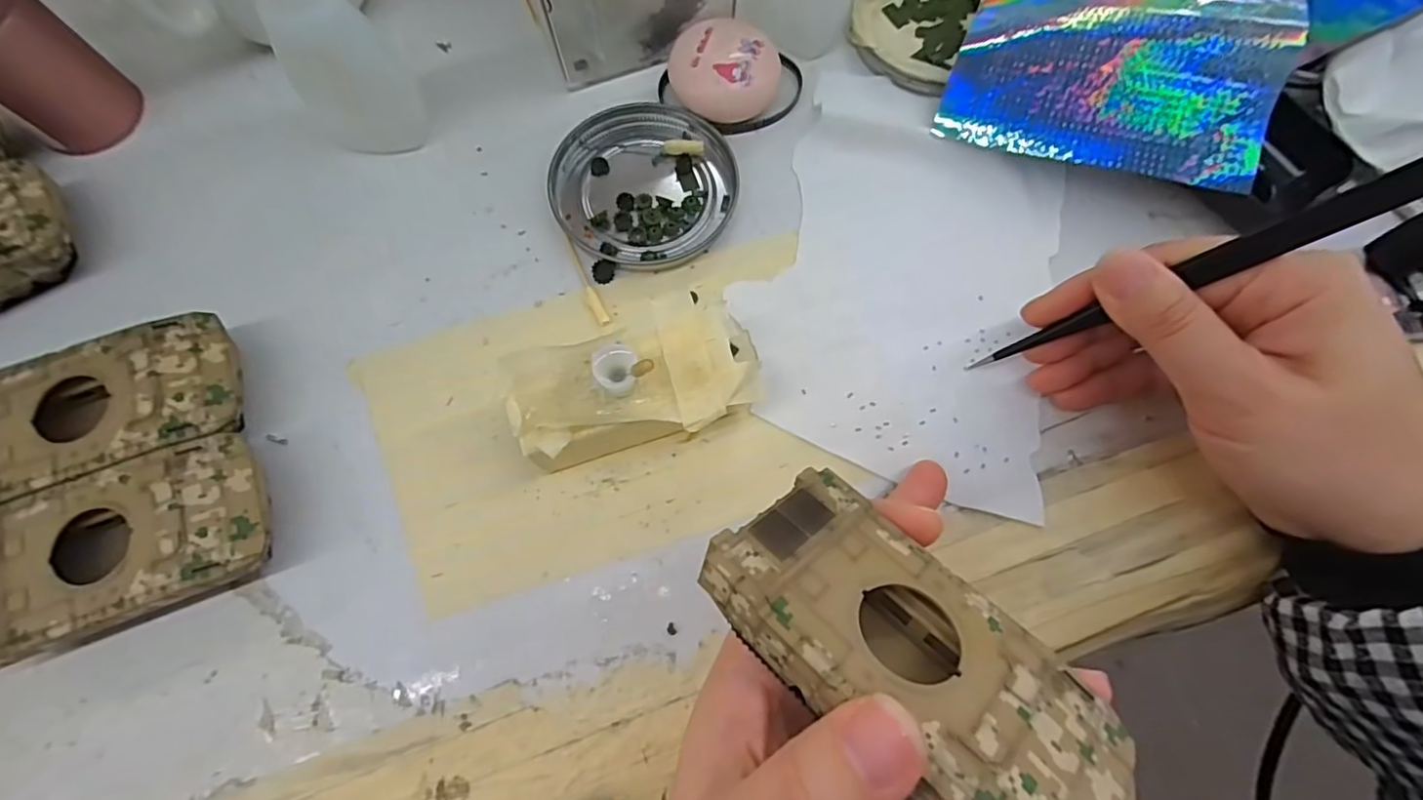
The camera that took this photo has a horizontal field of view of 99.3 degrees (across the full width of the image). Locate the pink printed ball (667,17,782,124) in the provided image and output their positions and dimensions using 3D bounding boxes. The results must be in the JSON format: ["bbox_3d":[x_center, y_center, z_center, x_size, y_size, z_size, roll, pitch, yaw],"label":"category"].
[{"bbox_3d":[0.006,-0.144,0.270,0.047,0.023,0.043,0,73,0],"label":"pink printed ball"}]

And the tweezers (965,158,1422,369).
[{"bbox_3d":[0.151,-0.038,0.201,0.132,0.012,0.009,-28,69,37],"label":"tweezers"}]

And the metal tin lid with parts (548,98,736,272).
[{"bbox_3d":[-0.030,-0.095,0.262,0.079,0.009,0.076,0,73,0],"label":"metal tin lid with parts"}]

